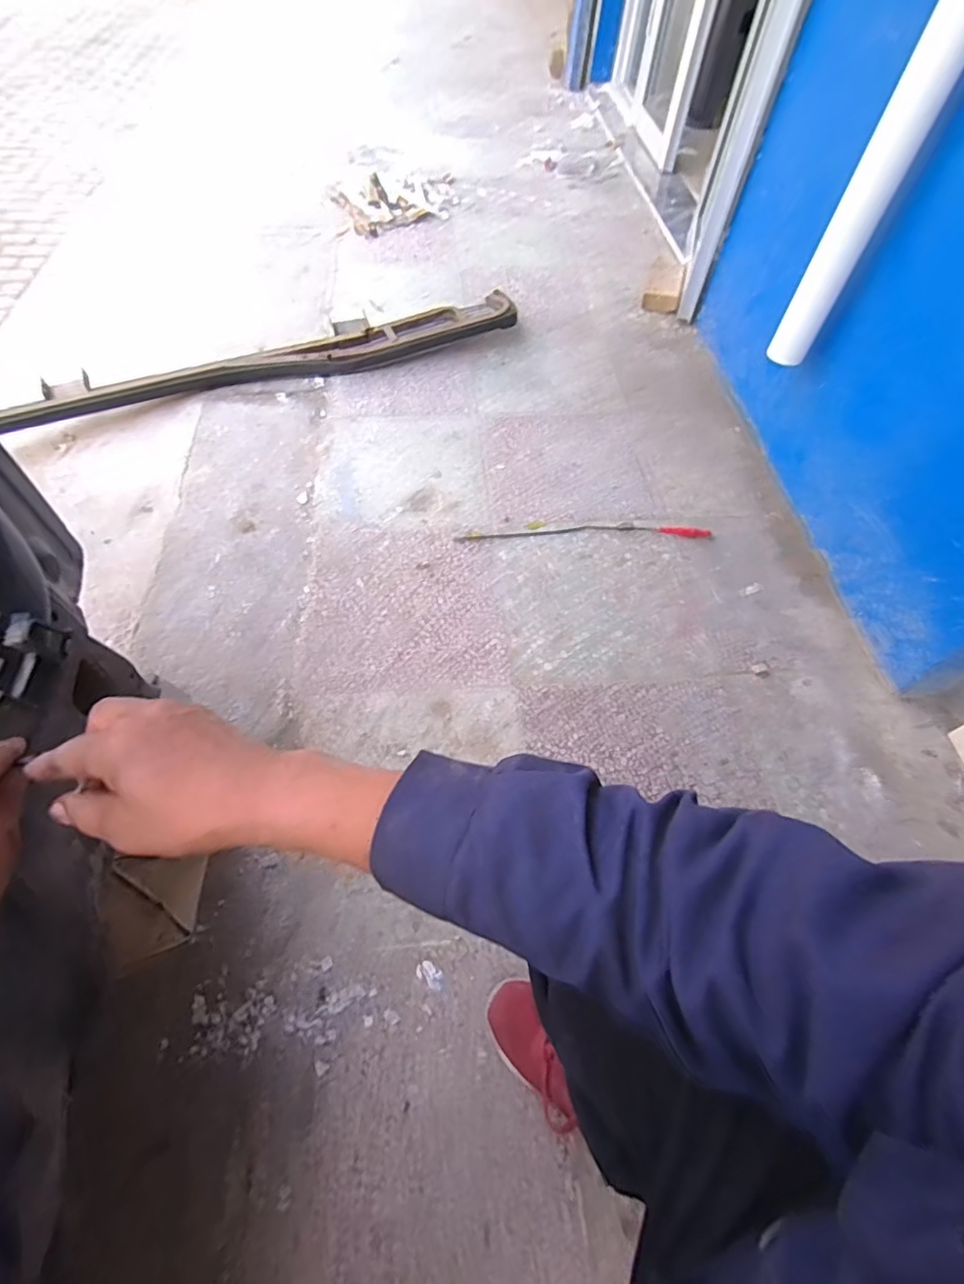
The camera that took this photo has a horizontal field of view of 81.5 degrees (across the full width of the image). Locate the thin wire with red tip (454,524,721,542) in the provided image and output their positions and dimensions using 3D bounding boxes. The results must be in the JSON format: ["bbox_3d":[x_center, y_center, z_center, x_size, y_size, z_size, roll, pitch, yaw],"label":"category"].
[{"bbox_3d":[0.221,-0.242,1.219,0.549,0.019,0.047,1,57,-3],"label":"thin wire with red tip"}]

